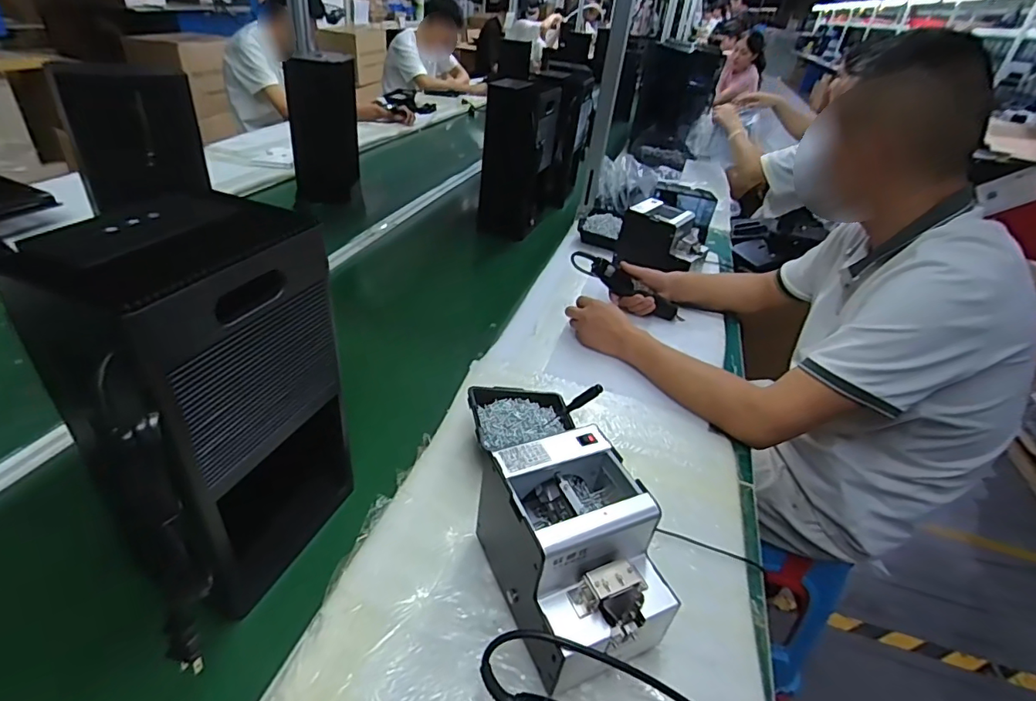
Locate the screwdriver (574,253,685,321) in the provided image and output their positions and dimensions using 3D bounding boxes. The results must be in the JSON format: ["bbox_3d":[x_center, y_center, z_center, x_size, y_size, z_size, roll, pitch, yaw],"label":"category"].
[{"bbox_3d":[0.225,-0.129,1.064,0.255,0.060,0.057,29,33,-11],"label":"screwdriver"}]

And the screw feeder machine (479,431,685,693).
[{"bbox_3d":[0.055,0.196,0.514,0.127,0.146,0.172,-11,39,-26],"label":"screw feeder machine"}]

